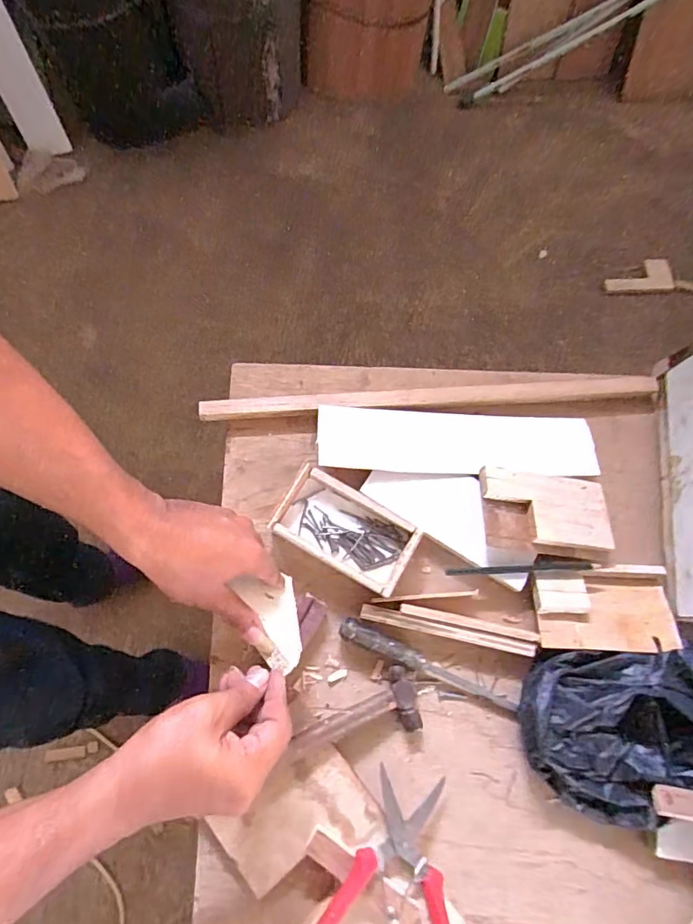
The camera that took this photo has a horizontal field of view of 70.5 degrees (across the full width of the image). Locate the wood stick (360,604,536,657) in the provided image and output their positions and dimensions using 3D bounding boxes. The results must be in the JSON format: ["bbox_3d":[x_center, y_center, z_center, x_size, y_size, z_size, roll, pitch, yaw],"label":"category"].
[{"bbox_3d":[0.105,0.178,0.516,0.181,0.017,0.014,13,73,0],"label":"wood stick"}]

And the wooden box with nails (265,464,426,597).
[{"bbox_3d":[0.000,0.075,0.526,0.142,0.034,0.080,30,74,4],"label":"wooden box with nails"}]

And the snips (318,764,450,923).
[{"bbox_3d":[0.051,0.367,0.435,0.148,0.047,0.149,16,73,0],"label":"snips"}]

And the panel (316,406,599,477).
[{"bbox_3d":[0.129,-0.023,0.564,0.319,0.012,0.076,3,67,-4],"label":"panel"}]

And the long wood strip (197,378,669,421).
[{"bbox_3d":[0.103,-0.074,0.589,0.539,0.023,0.027,-2,74,-5],"label":"long wood strip"}]

